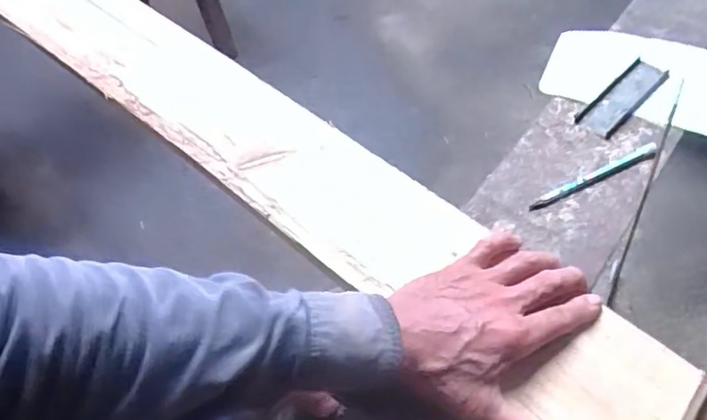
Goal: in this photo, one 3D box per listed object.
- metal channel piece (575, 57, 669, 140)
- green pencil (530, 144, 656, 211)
[{"bbox_3d":[0.295,-0.124,0.636,0.041,0.004,0.142,37,59,26],"label":"metal channel piece"},{"bbox_3d":[0.232,-0.032,0.558,0.152,0.008,0.015,-22,54,-17],"label":"green pencil"}]

